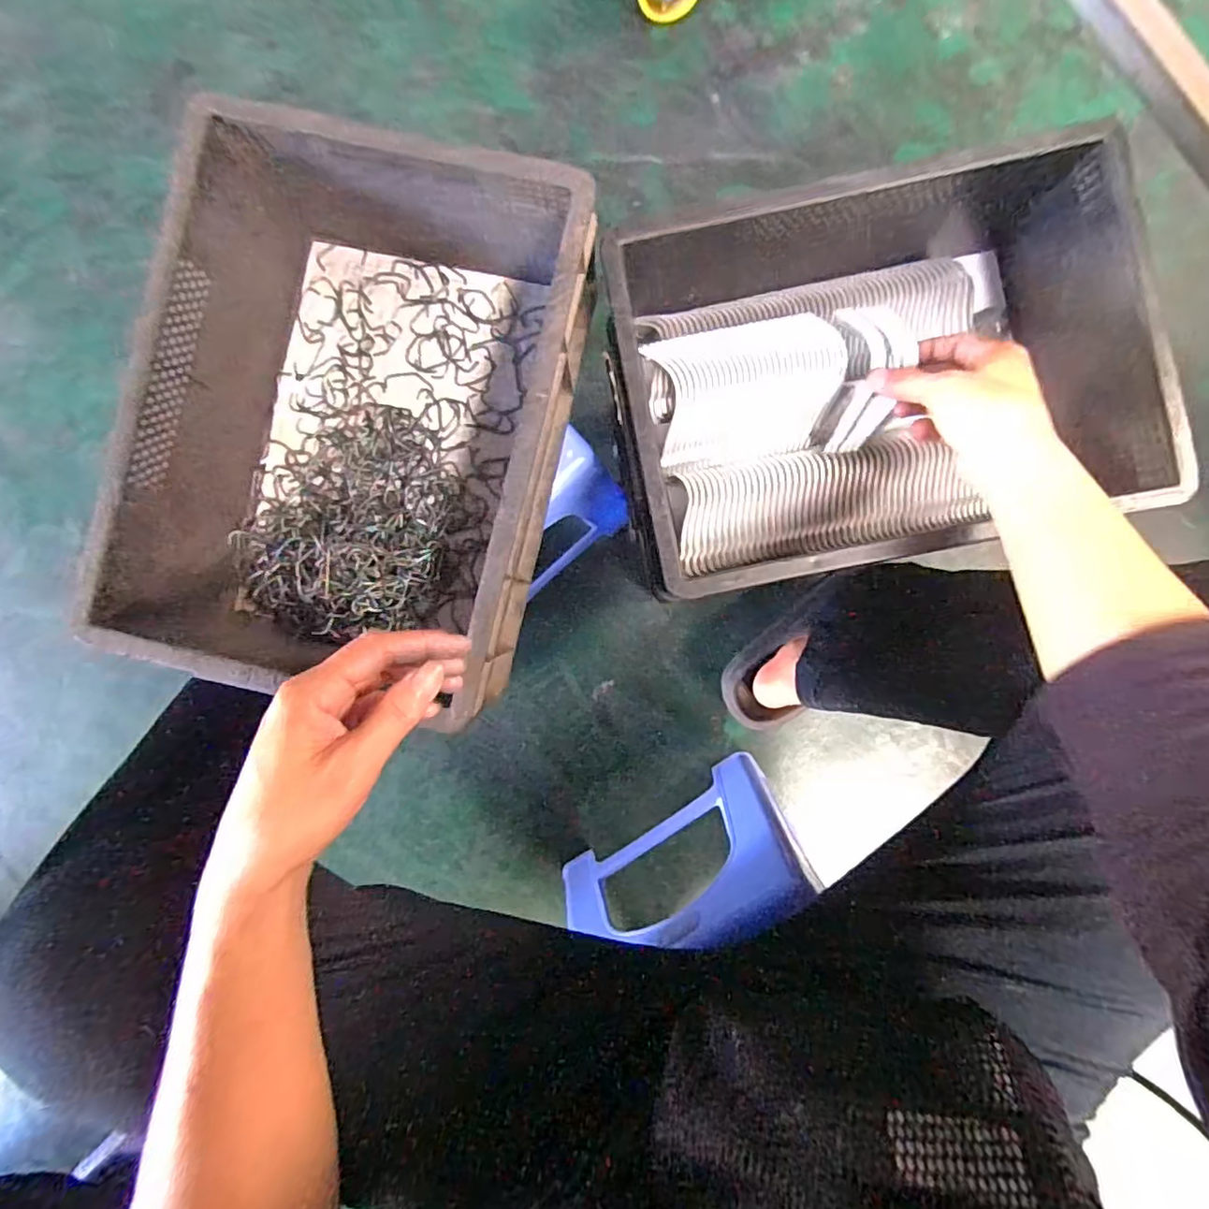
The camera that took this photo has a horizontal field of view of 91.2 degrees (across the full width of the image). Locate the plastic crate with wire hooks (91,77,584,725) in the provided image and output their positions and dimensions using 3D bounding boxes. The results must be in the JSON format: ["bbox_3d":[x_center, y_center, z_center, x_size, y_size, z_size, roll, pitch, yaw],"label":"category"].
[{"bbox_3d":[-0.154,-0.115,0.401,0.236,0.129,0.328,13,93,2],"label":"plastic crate with wire hooks"}]

